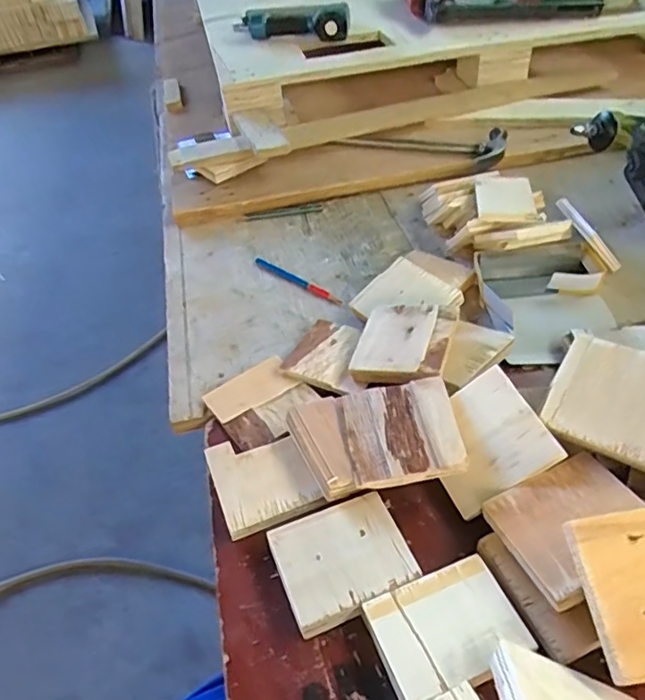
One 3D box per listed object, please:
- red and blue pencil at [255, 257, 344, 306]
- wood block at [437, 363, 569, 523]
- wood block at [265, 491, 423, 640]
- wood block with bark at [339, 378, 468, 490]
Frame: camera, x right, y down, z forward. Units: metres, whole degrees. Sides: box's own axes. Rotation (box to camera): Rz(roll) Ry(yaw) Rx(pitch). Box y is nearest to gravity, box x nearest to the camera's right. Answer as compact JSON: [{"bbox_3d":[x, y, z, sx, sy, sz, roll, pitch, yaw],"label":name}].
[{"bbox_3d":[-0.029,-0.083,0.684,0.135,0.009,0.012,29,54,29],"label":"red and blue pencil"},{"bbox_3d":[0.125,0.070,0.453,0.089,0.009,0.089,-37,58,11],"label":"wood block"},{"bbox_3d":[0.015,0.152,0.419,0.092,0.019,0.077,-19,47,-13],"label":"wood block"},{"bbox_3d":[0.062,0.064,0.464,0.087,0.010,0.093,-14,44,7],"label":"wood block with bark"}]

